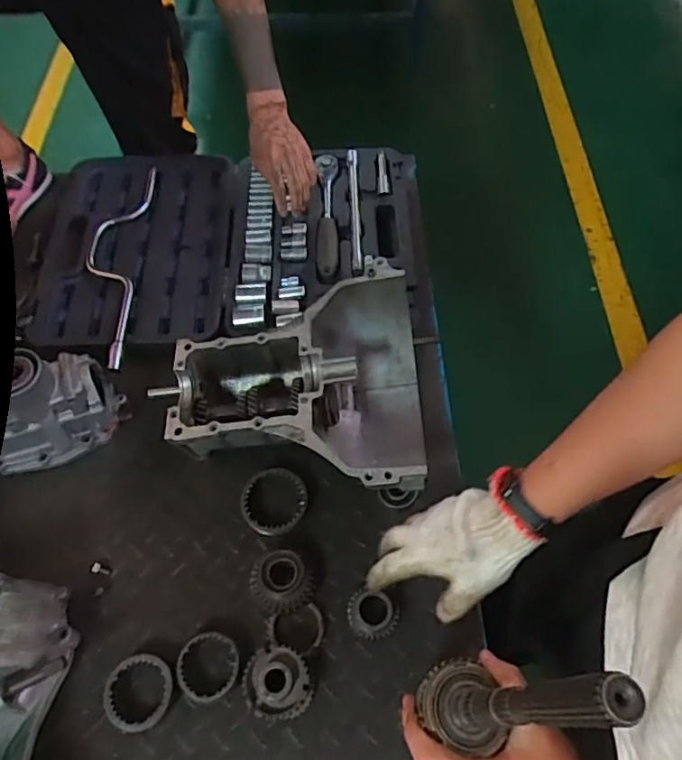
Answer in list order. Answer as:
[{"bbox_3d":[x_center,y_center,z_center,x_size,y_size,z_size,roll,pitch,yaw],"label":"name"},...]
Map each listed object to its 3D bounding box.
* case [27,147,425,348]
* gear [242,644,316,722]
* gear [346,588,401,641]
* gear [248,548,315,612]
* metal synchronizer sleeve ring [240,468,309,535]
[{"bbox_3d":[-0.190,-0.205,0.896,0.608,0.070,0.414,3,60,2],"label":"case"},{"bbox_3d":[-0.066,0.322,0.603,0.072,0.030,0.068,-1,59,2],"label":"gear"},{"bbox_3d":[0.036,0.264,0.631,0.057,0.030,0.046,9,60,8],"label":"gear"},{"bbox_3d":[-0.065,0.229,0.642,0.065,0.042,0.065,-1,59,2],"label":"gear"},{"bbox_3d":[-0.083,0.152,0.703,0.084,0.025,0.084,-1,59,2],"label":"metal synchronizer sleeve ring"}]

